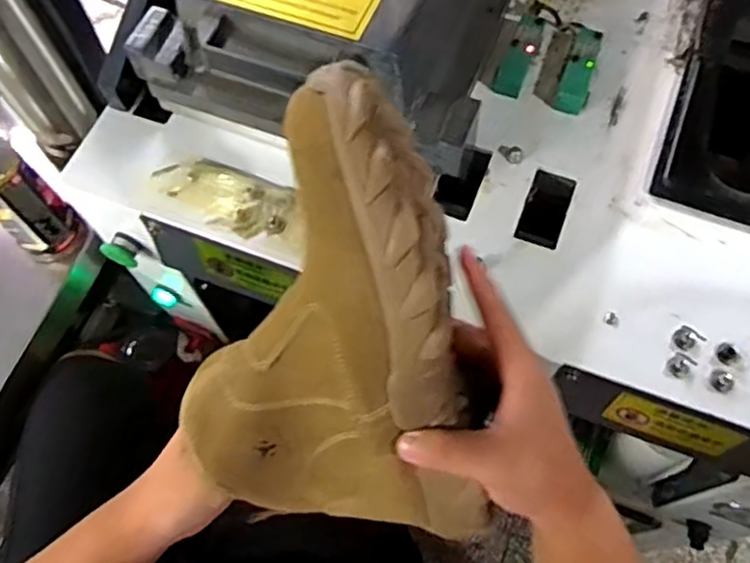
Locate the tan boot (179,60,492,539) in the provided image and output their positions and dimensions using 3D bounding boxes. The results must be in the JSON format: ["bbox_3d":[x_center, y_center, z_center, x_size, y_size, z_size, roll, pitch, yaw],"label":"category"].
[{"bbox_3d":[-0.027,0.017,0.394,0.181,0.263,0.108,1,24,22],"label":"tan boot"}]

